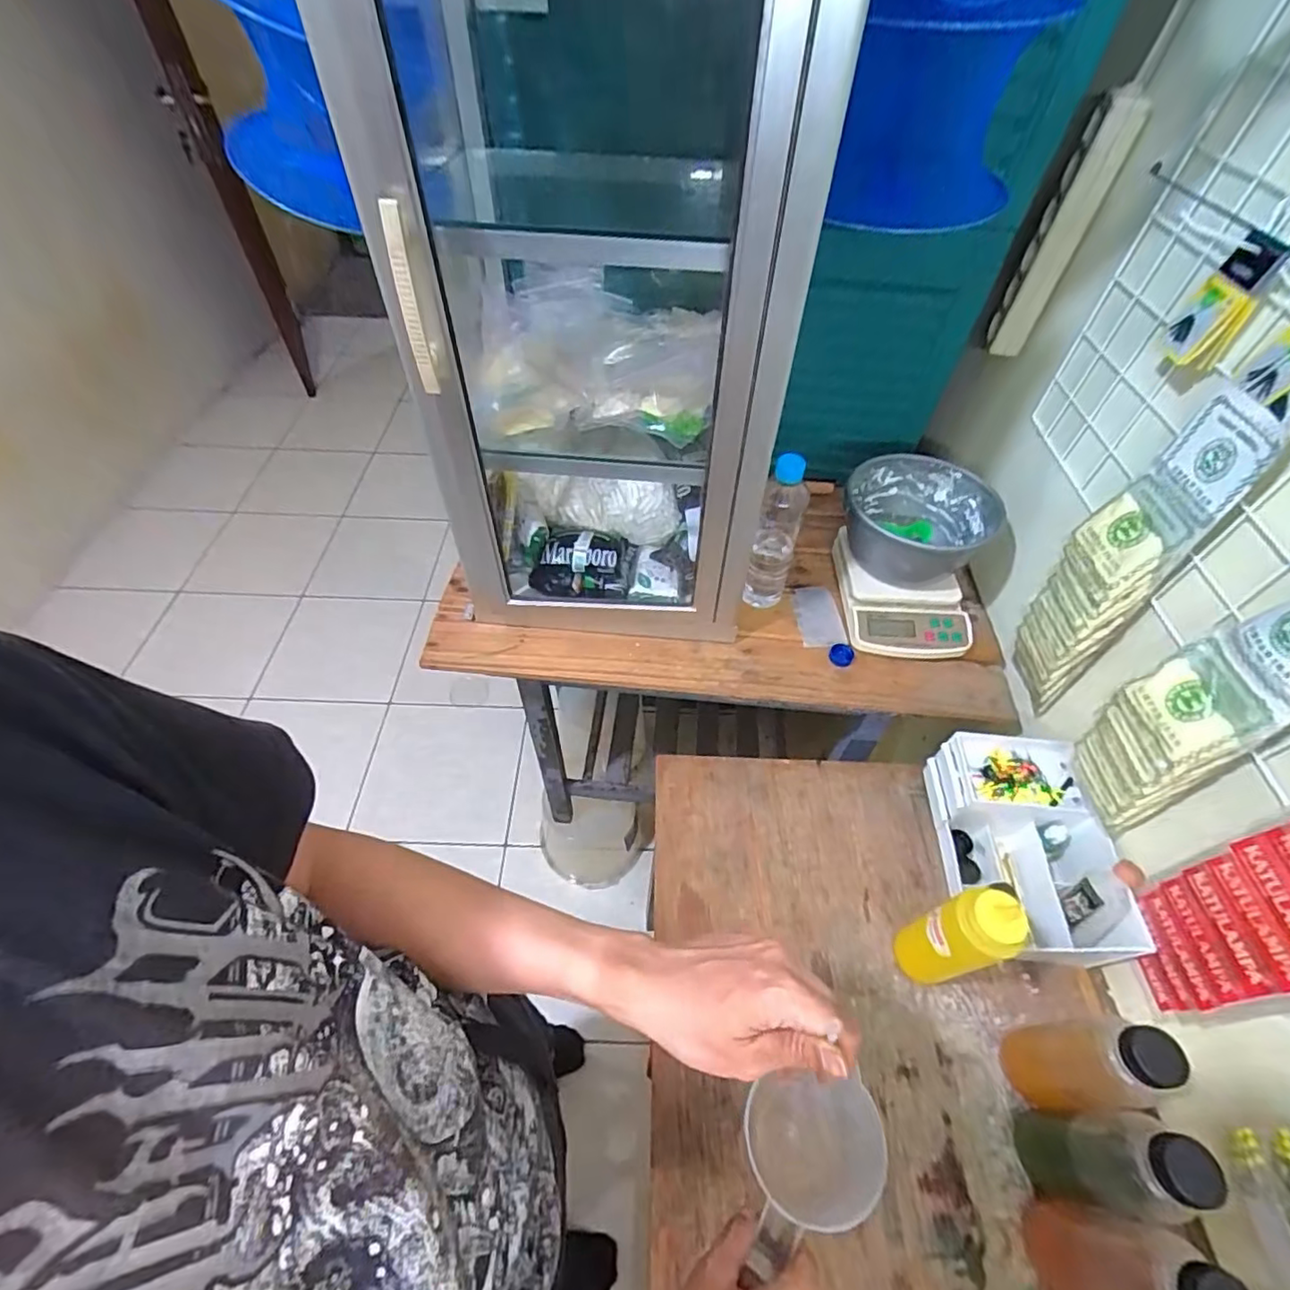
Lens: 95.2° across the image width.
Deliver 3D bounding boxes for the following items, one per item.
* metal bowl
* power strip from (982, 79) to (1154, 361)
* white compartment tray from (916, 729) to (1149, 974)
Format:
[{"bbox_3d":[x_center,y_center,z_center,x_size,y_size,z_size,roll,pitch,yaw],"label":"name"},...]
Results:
[{"bbox_3d":[0.371,-0.168,0.815,0.181,0.098,0.181,1,53,-1],"label":"metal bowl"},{"bbox_3d":[0.481,-0.472,0.689,0.048,0.255,0.047,16,54,10],"label":"power strip"},{"bbox_3d":[0.436,0.232,0.680,0.153,0.102,0.236,2,53,-1],"label":"white compartment tray"}]

